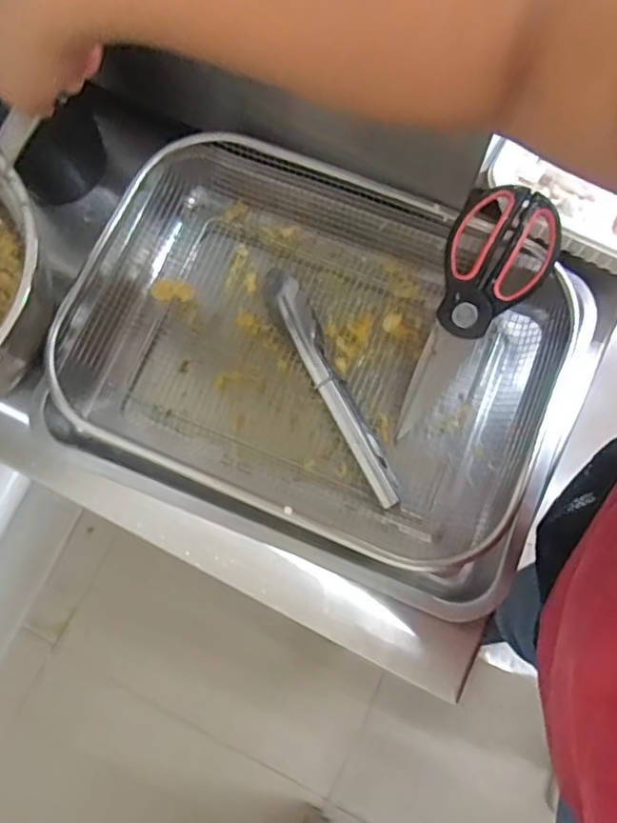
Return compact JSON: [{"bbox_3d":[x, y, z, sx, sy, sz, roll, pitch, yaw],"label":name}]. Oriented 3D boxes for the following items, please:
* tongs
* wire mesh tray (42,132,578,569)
[{"bbox_3d":[0.017,-0.023,0.514,0.026,0.037,0.215,-26,77,-5],"label":"tongs"},{"bbox_3d":[-0.008,-0.055,0.517,0.402,0.083,0.264,22,78,7],"label":"wire mesh tray"}]

